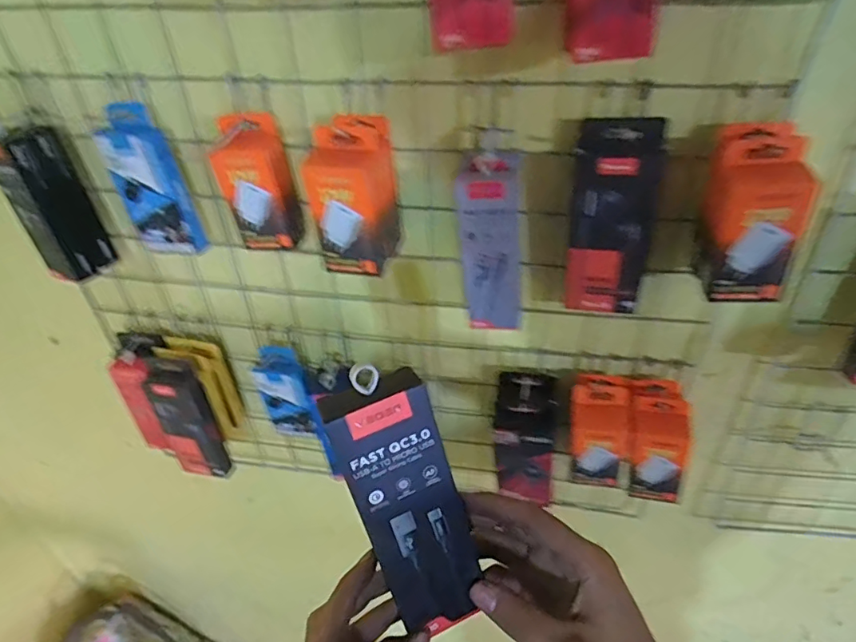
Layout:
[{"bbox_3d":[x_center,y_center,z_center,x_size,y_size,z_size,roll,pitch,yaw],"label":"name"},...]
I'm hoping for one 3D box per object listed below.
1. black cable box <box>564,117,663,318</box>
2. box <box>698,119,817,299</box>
[{"bbox_3d":[0.169,-0.090,0.477,0.078,0.178,0.043,8,40,17],"label":"black cable box"},{"bbox_3d":[0.263,-0.087,0.428,0.065,0.123,0.081,6,39,15],"label":"box"}]

